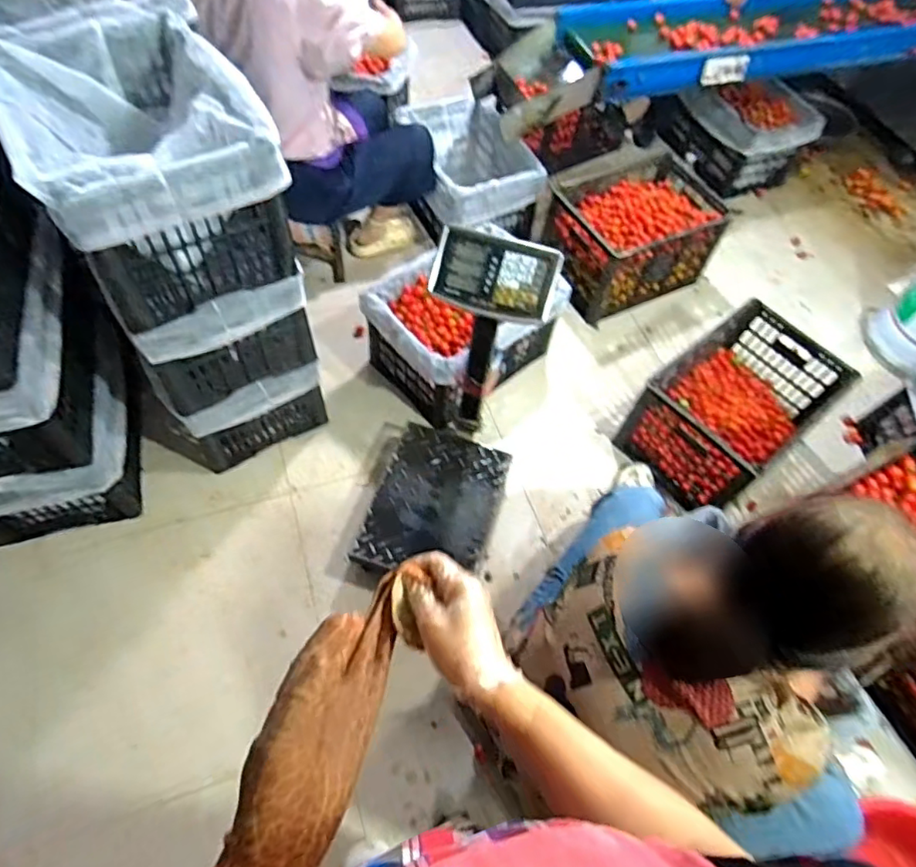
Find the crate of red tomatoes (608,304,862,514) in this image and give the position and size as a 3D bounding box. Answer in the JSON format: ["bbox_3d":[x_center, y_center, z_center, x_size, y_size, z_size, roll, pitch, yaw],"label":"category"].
[{"bbox_3d":[0.758,-0.072,1.623,0.512,0.285,0.365,-36,67,-23],"label":"crate of red tomatoes"}]

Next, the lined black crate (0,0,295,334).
[{"bbox_3d":[-0.570,-0.506,1.071,0.363,0.295,0.488,-26,64,-19],"label":"lined black crate"}]

